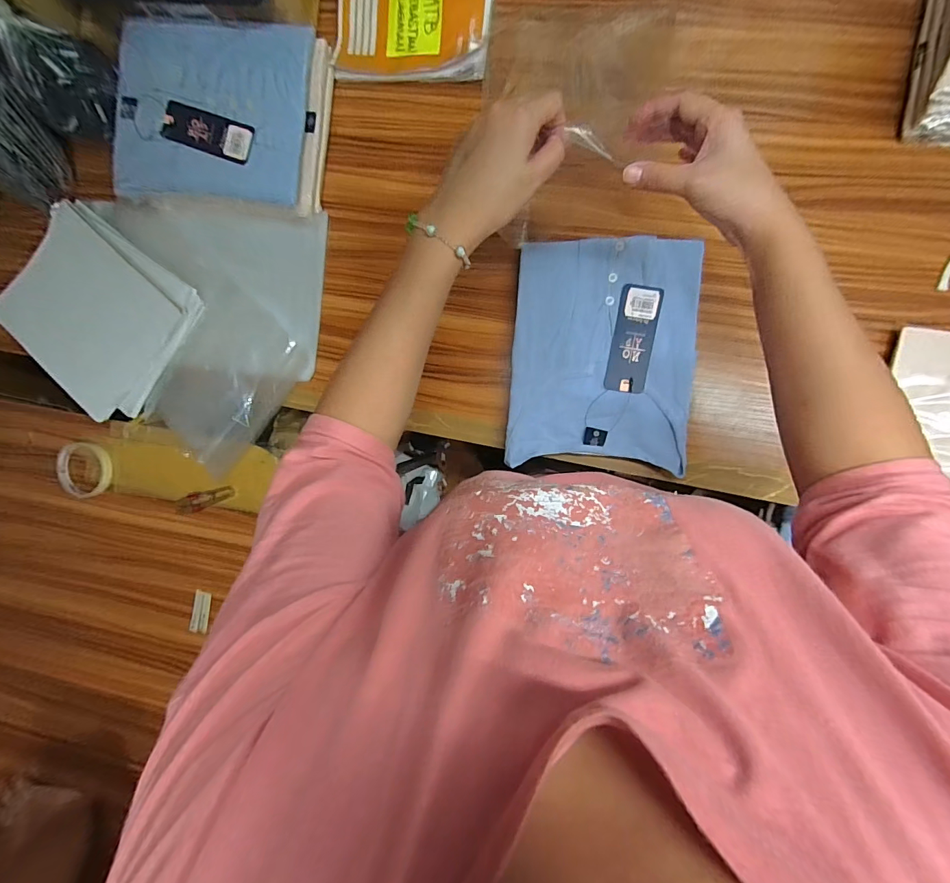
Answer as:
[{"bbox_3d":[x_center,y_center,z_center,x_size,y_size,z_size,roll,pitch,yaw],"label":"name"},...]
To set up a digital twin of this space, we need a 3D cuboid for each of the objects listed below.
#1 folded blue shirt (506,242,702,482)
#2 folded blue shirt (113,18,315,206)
[{"bbox_3d":[0.152,-0.104,0.492,0.209,0.035,0.258,2,92,8],"label":"folded blue shirt"},{"bbox_3d":[-0.336,-0.412,0.509,0.253,0.028,0.193,9,93,8],"label":"folded blue shirt"}]

